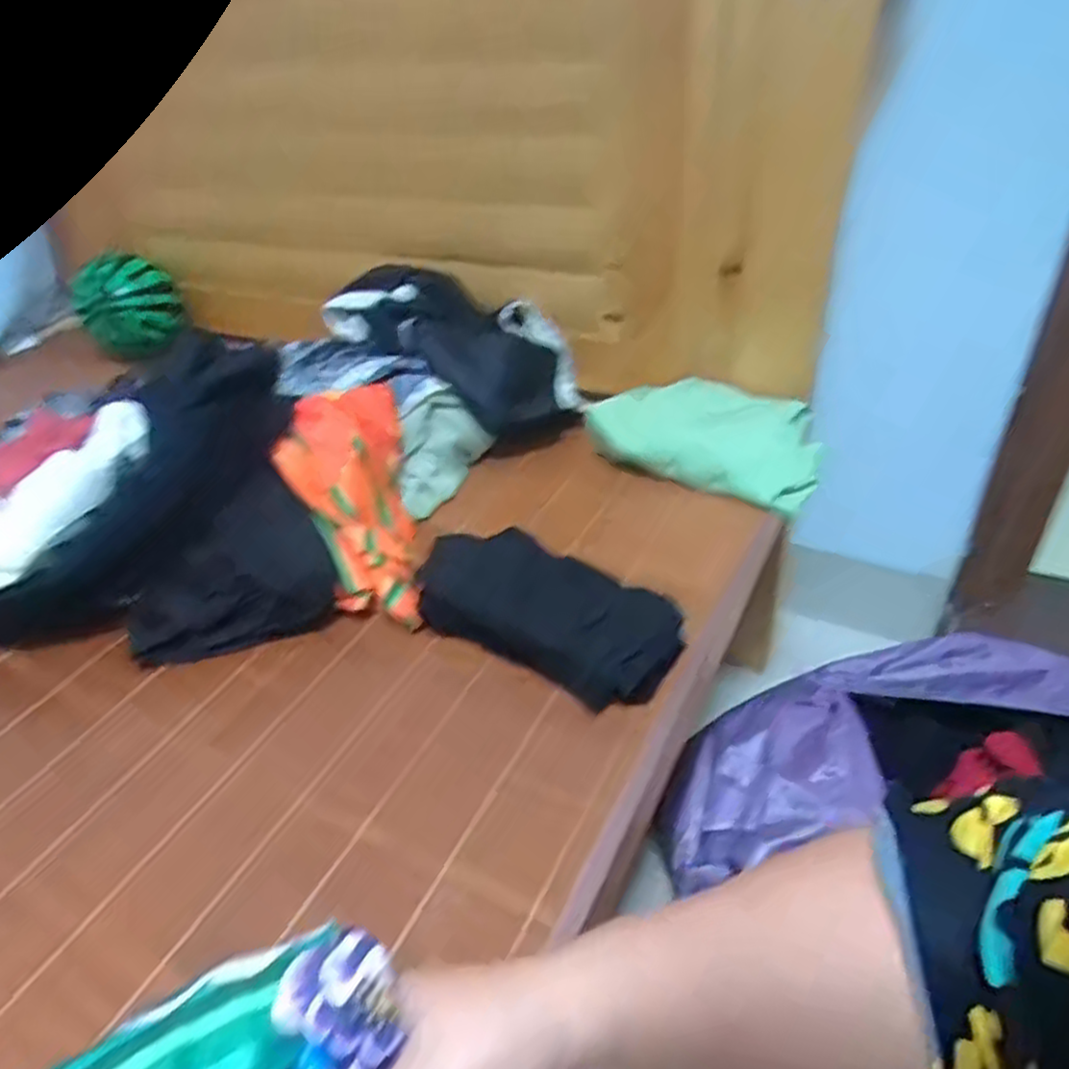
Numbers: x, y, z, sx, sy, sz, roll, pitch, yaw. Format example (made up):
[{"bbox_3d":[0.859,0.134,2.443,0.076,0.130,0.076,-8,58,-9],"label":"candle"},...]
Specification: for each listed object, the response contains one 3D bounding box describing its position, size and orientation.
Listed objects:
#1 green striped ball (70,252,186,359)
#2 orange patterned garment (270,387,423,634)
[{"bbox_3d":[-0.581,-0.331,1.087,0.130,0.109,0.119,-3,42,3],"label":"green striped ball"},{"bbox_3d":[-0.153,-0.021,0.660,0.106,0.073,0.239,-14,63,-10],"label":"orange patterned garment"}]

